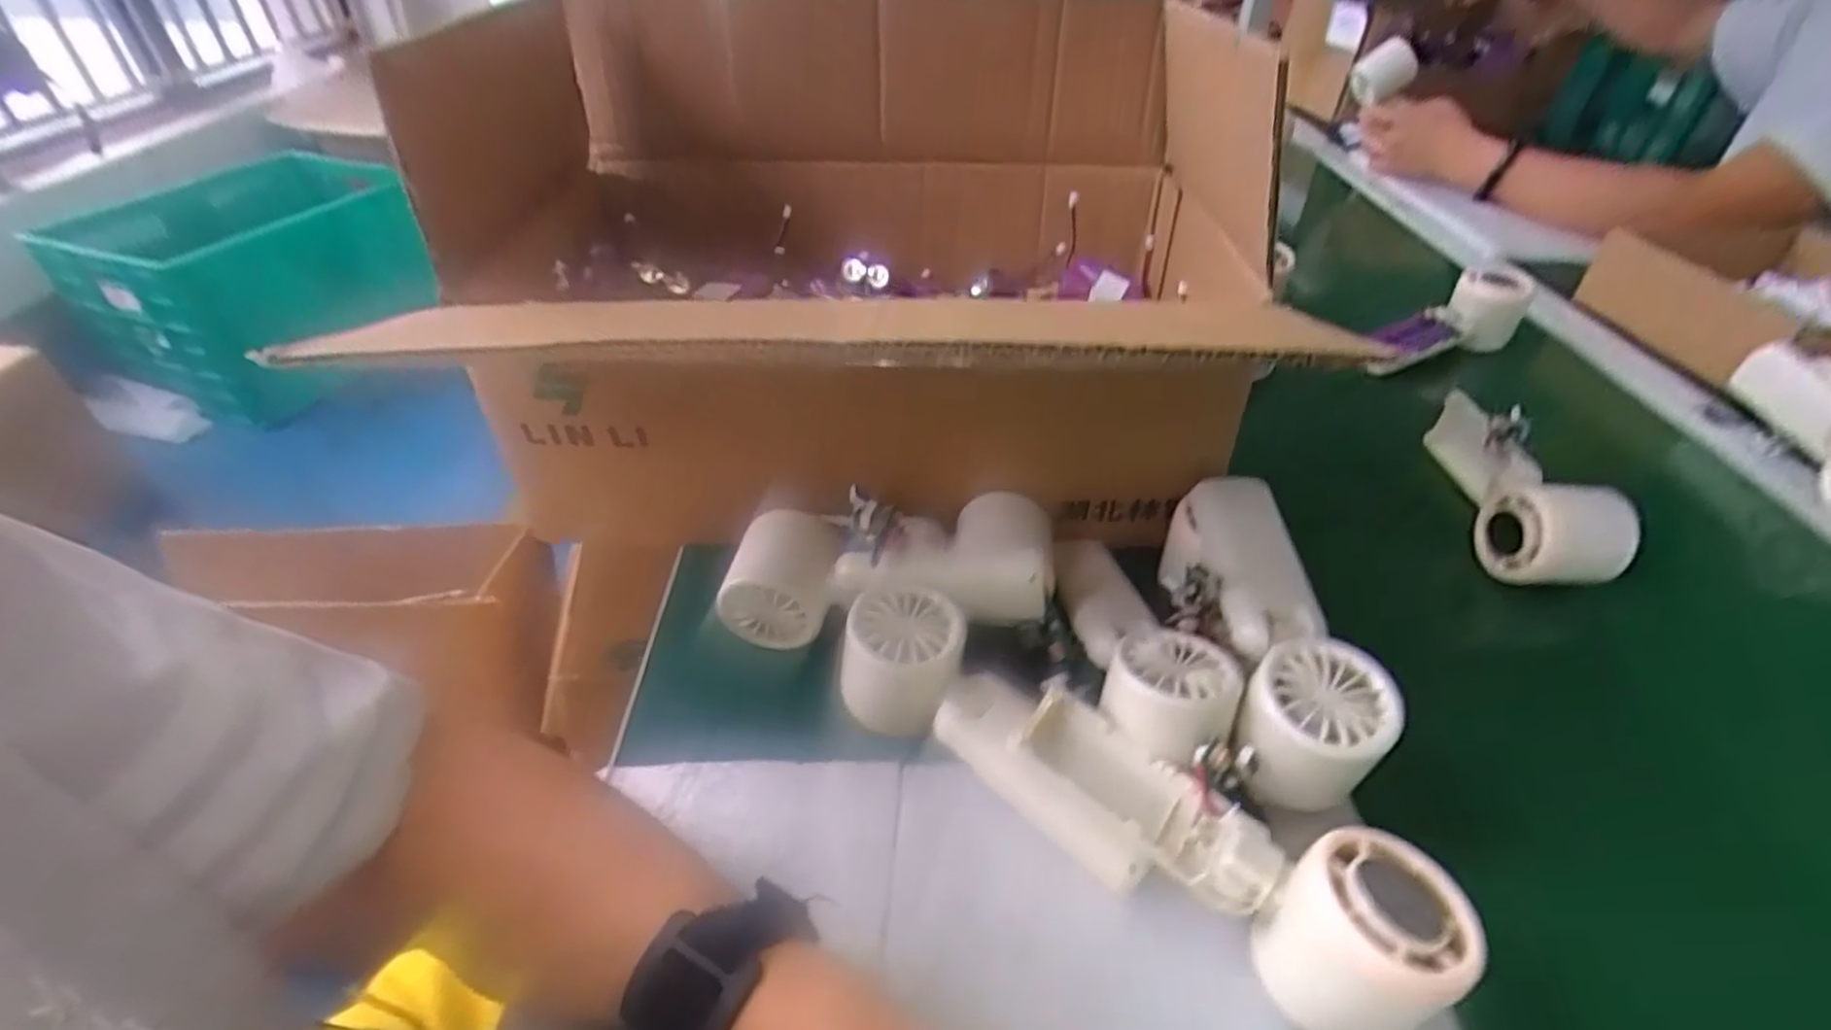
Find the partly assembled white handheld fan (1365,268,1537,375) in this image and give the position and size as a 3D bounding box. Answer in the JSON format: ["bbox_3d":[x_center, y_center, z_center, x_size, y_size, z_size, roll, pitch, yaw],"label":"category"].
[{"bbox_3d":[0.459,-0.170,0.680,0.162,0.073,0.047,-15,42,-16],"label":"partly assembled white handheld fan"}]

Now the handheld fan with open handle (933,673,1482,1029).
[{"bbox_3d":[0.102,0.119,0.307,0.196,0.042,0.062,26,47,29],"label":"handheld fan with open handle"}]

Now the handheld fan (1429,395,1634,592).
[{"bbox_3d":[0.393,-0.023,0.499,0.065,0.061,0.153,9,41,12],"label":"handheld fan"}]

